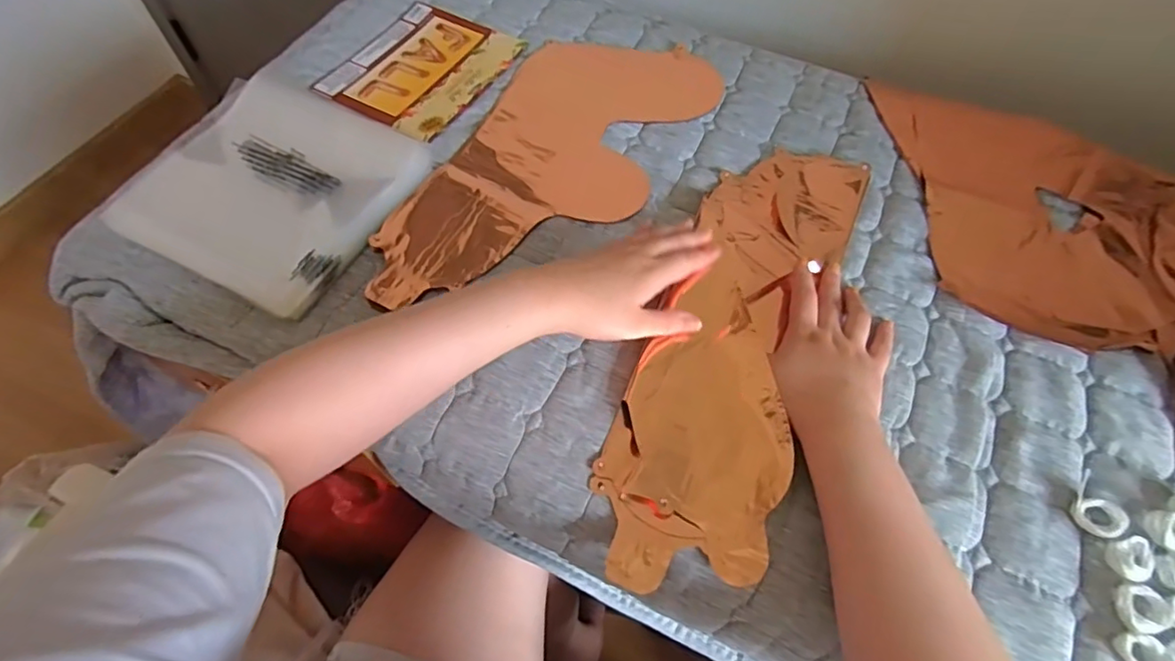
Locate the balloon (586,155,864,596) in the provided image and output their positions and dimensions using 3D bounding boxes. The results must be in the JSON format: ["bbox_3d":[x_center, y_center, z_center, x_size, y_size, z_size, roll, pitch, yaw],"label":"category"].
[{"bbox_3d":[0.130,-0.006,0.486,0.131,0.030,0.439,21,61,10],"label":"balloon"}]

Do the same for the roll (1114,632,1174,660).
[{"bbox_3d":[0.357,0.209,0.366,0.033,0.010,0.025,40,66,20],"label":"roll"}]

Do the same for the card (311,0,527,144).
[{"bbox_3d":[-0.187,-0.300,0.657,0.162,0.006,0.194,27,62,12],"label":"card"}]

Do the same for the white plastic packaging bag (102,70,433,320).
[{"bbox_3d":[-0.294,-0.145,0.545,0.230,0.025,0.227,25,62,13],"label":"white plastic packaging bag"}]

